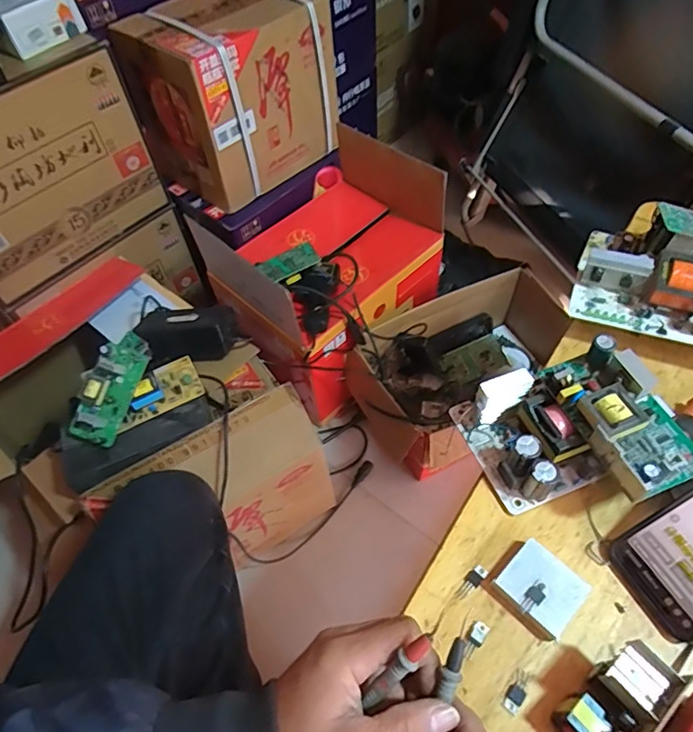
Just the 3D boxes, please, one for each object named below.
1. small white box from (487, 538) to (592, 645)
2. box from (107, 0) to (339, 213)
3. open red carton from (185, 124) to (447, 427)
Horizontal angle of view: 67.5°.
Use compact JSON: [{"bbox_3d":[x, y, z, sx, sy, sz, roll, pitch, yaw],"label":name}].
[{"bbox_3d":[0.142,0.164,0.386,0.057,0.016,0.052,38,65,26],"label":"small white box"},{"bbox_3d":[-0.212,-0.532,1.012,0.227,0.295,0.340,38,65,26],"label":"box"},{"bbox_3d":[-0.038,-0.175,1.062,0.410,0.354,0.316,-38,61,-21],"label":"open red carton"}]

